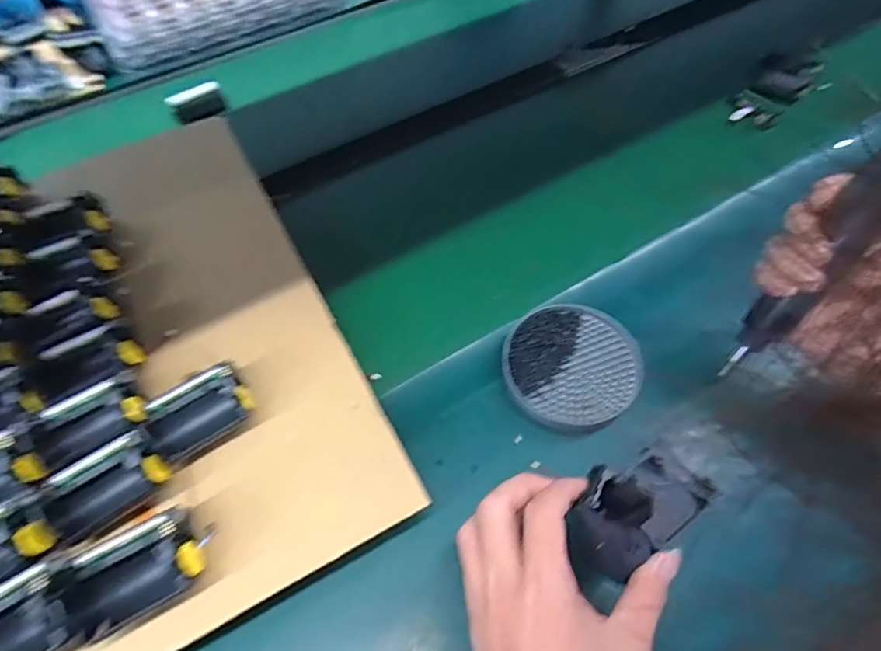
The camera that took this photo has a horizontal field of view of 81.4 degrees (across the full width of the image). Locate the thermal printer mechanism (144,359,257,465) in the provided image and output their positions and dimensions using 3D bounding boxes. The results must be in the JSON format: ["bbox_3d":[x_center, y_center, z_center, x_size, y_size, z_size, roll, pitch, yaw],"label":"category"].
[{"bbox_3d":[-0.178,0.062,0.374,0.074,0.040,0.051,-28,60,-15],"label":"thermal printer mechanism"}]

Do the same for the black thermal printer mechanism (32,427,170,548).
[{"bbox_3d":[-0.229,0.106,0.344,0.078,0.044,0.051,-29,60,-16],"label":"black thermal printer mechanism"}]

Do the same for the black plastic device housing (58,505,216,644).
[{"bbox_3d":[-0.186,0.151,0.314,0.077,0.044,0.056,-21,58,-11],"label":"black plastic device housing"}]

